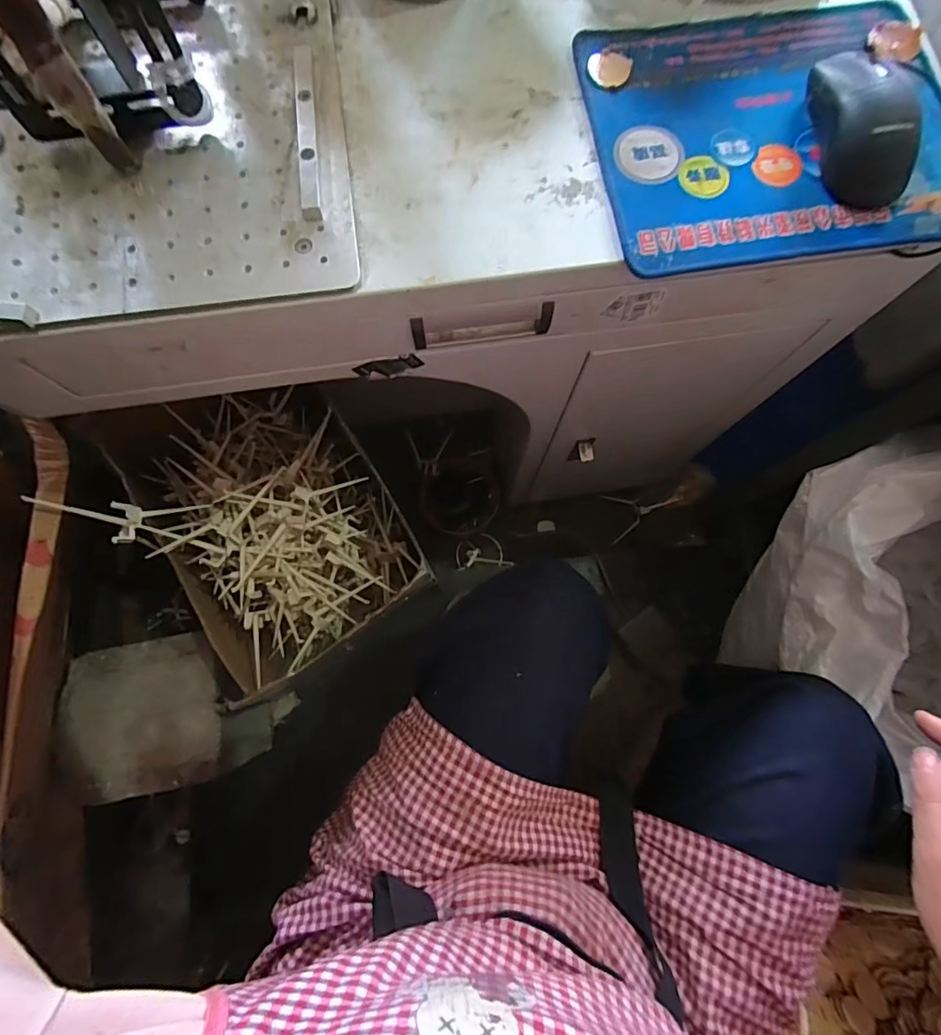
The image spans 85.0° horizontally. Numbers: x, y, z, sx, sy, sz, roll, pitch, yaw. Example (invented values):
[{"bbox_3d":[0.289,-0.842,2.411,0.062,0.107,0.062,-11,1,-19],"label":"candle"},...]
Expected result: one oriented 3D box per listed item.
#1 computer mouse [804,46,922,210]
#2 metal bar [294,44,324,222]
[{"bbox_3d":[0.272,-0.281,0.354,0.059,0.032,0.126,0,79,1],"label":"computer mouse"},{"bbox_3d":[-0.113,-0.268,0.357,0.013,0.013,0.136,-6,79,0],"label":"metal bar"}]

